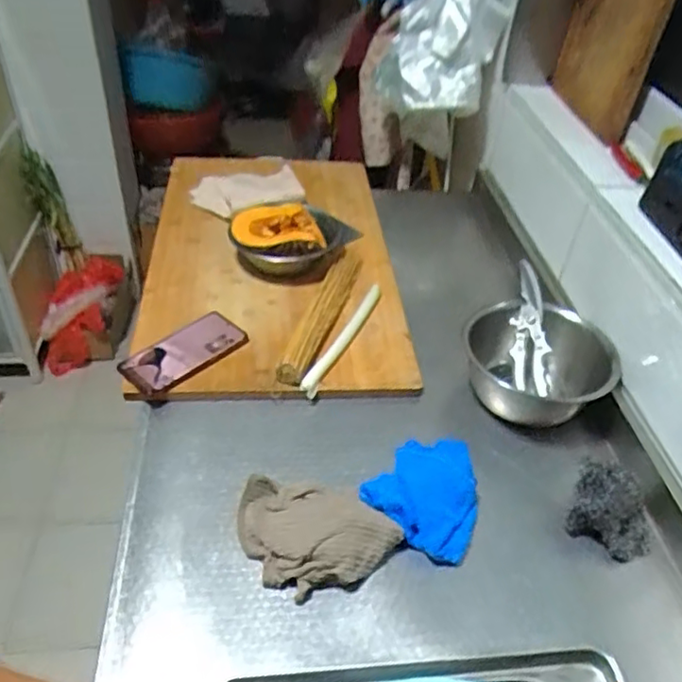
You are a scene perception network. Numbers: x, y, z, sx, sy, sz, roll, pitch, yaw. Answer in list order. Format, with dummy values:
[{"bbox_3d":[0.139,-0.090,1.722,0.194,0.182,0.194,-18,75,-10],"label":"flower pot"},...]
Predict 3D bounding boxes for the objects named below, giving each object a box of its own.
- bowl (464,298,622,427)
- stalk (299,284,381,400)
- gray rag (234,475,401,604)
[{"bbox_3d":[0.260,0.022,0.834,0.178,0.103,0.178,3,41,-3],"label":"bowl"},{"bbox_3d":[0.008,-0.012,0.880,0.018,0.023,0.238,20,44,16],"label":"stalk"},{"bbox_3d":[-0.039,0.196,0.647,0.165,0.043,0.113,28,46,23],"label":"gray rag"}]

